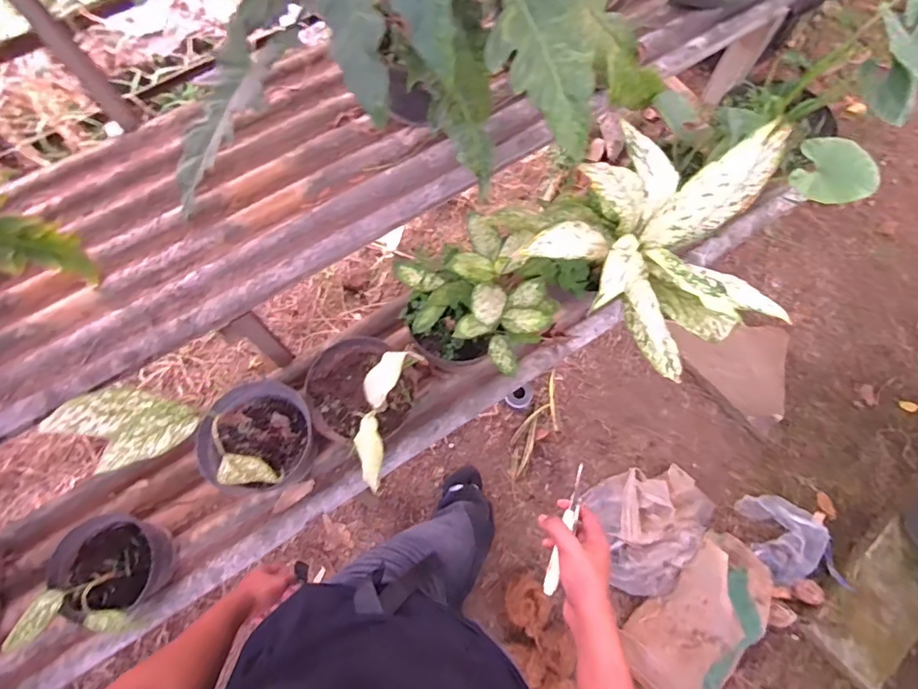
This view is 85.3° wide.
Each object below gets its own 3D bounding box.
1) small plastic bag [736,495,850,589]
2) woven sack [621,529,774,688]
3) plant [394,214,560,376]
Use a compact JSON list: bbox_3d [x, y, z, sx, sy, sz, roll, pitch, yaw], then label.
[{"bbox_3d":[0.959,0.556,1.432,0.231,0.096,0.240,-4,69,-2],"label":"small plastic bag"},{"bbox_3d":[0.648,0.730,1.297,0.492,0.127,0.268,-42,75,-14],"label":"woven sack"},{"bbox_3d":[0.023,-0.081,1.022,0.307,0.254,0.228,35,73,12],"label":"plant"}]

